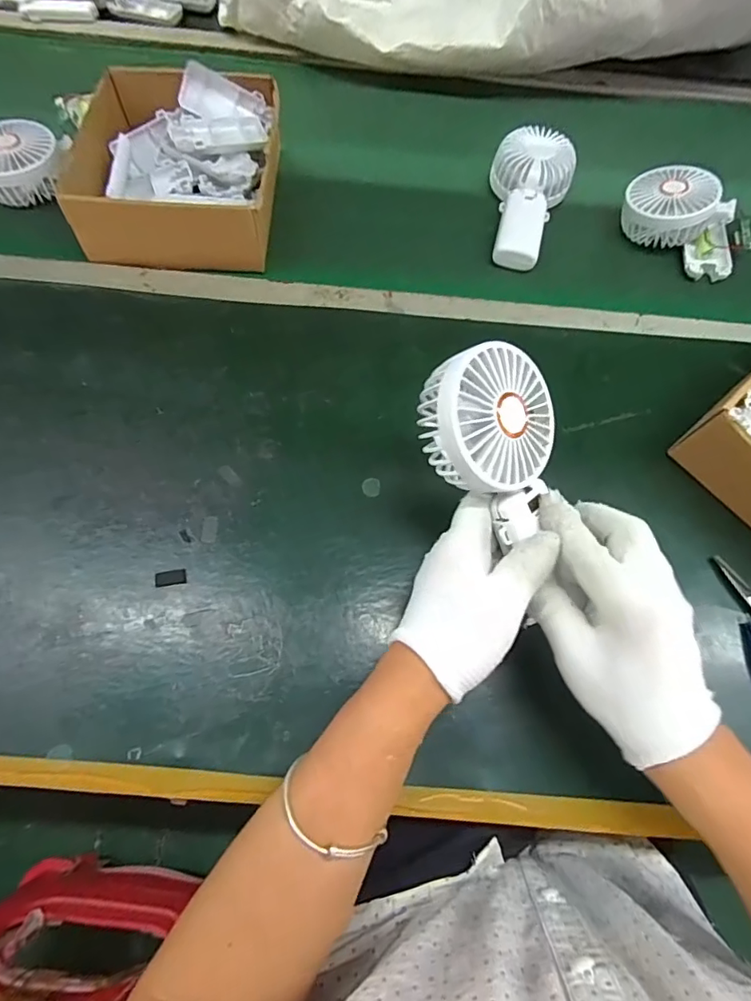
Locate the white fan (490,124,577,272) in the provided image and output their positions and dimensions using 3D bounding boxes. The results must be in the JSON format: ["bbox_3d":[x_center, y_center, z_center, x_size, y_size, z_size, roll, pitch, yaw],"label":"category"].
[{"bbox_3d":[0.159,-0.323,0.528,0.087,0.048,0.162,17,67,2],"label":"white fan"}]

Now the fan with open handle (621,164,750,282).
[{"bbox_3d":[0.327,-0.295,0.522,0.135,0.058,0.069,33,69,9],"label":"fan with open handle"}]

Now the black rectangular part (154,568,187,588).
[{"bbox_3d":[-0.154,0.058,0.374,0.023,0.004,0.012,-8,69,-8],"label":"black rectangular part"}]

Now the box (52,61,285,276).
[{"bbox_3d":[-0.194,-0.340,0.503,0.175,0.066,0.214,2,67,-4],"label":"box"}]

